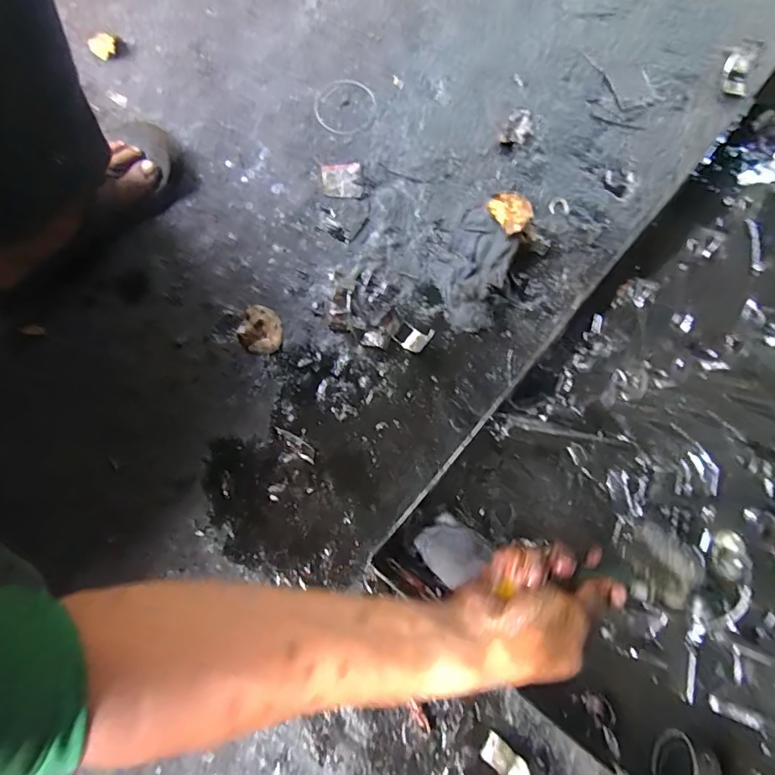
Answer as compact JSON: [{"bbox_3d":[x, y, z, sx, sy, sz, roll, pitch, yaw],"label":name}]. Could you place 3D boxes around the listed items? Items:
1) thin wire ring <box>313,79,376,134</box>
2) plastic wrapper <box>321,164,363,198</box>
[{"bbox_3d":[-0.054,-0.358,0.626,0.080,0.004,0.078,0,79,0],"label":"thin wire ring"},{"bbox_3d":[-0.057,-0.256,0.609,0.047,0.004,0.046,-6,79,-1],"label":"plastic wrapper"}]

